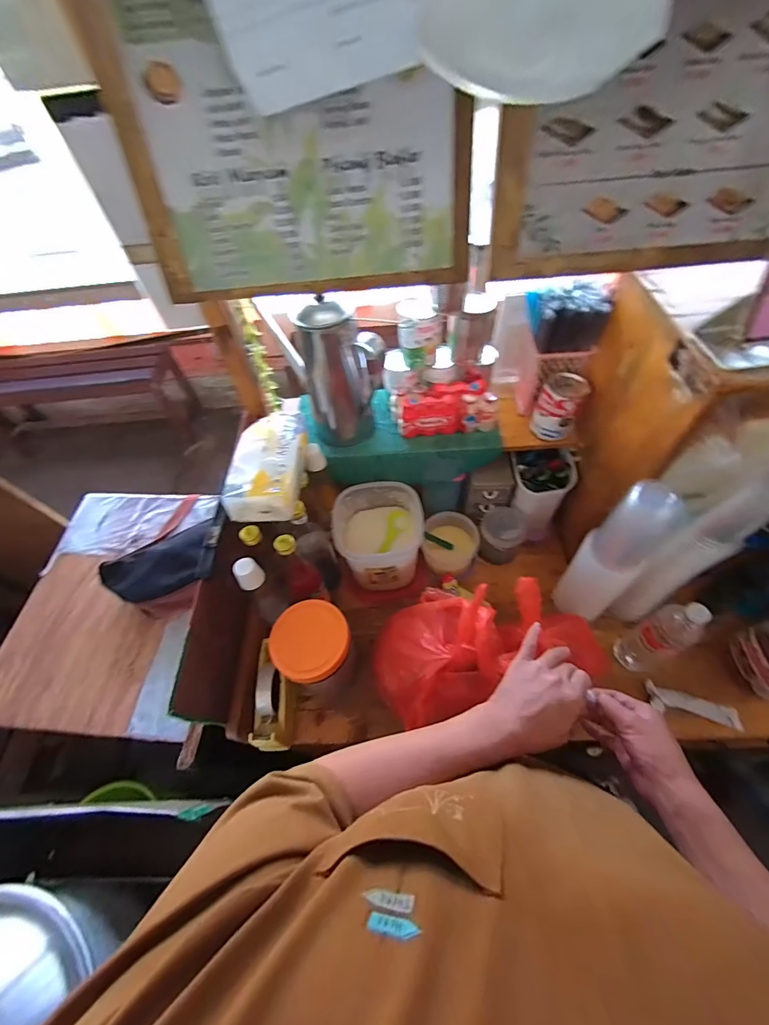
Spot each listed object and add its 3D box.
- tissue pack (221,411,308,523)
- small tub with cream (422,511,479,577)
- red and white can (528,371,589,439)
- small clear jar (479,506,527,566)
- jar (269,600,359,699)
[{"bbox_3d":[-0.193,-0.085,0.647,0.112,0.080,0.187,-4,57,2],"label":"tissue pack"},{"bbox_3d":[0.140,0.066,0.838,0.109,0.071,0.113,7,58,10],"label":"small tub with cream"},{"bbox_3d":[0.324,-0.197,0.737,0.070,0.098,0.073,-2,57,3],"label":"red and white can"},{"bbox_3d":[0.241,0.052,0.832,0.081,0.116,0.080,-2,57,3],"label":"small clear jar"},{"bbox_3d":[-0.110,0.248,0.690,0.118,0.190,0.112,-2,57,3],"label":"jar"}]

